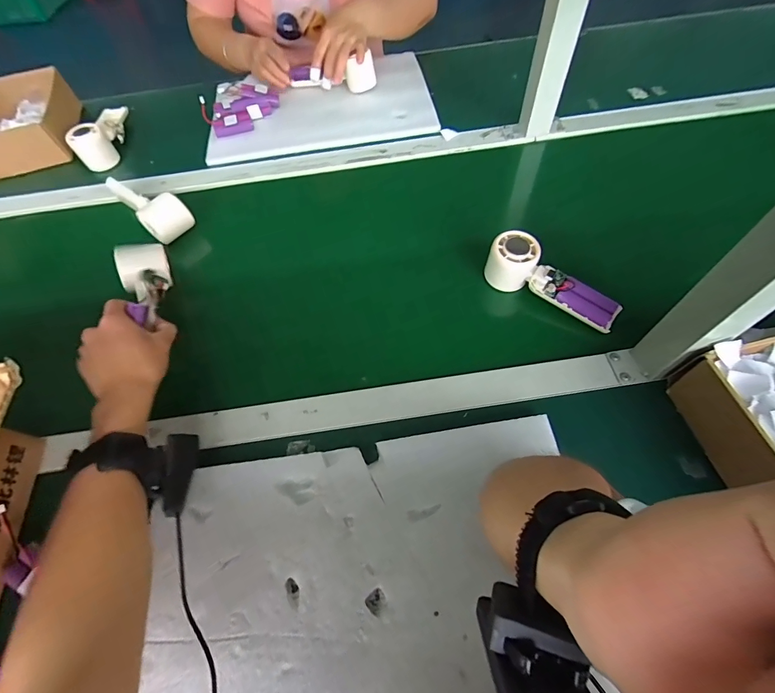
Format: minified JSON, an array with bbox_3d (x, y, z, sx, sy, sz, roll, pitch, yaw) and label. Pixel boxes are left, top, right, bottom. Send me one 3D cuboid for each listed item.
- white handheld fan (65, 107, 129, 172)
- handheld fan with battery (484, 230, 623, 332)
[{"bbox_3d":[-0.503,-0.387,0.685,0.052,0.062,0.157,-6,60,0],"label":"white handheld fan"},{"bbox_3d":[0.196,-0.077,0.457,0.159,0.052,0.047,33,67,20],"label":"handheld fan with battery"}]

